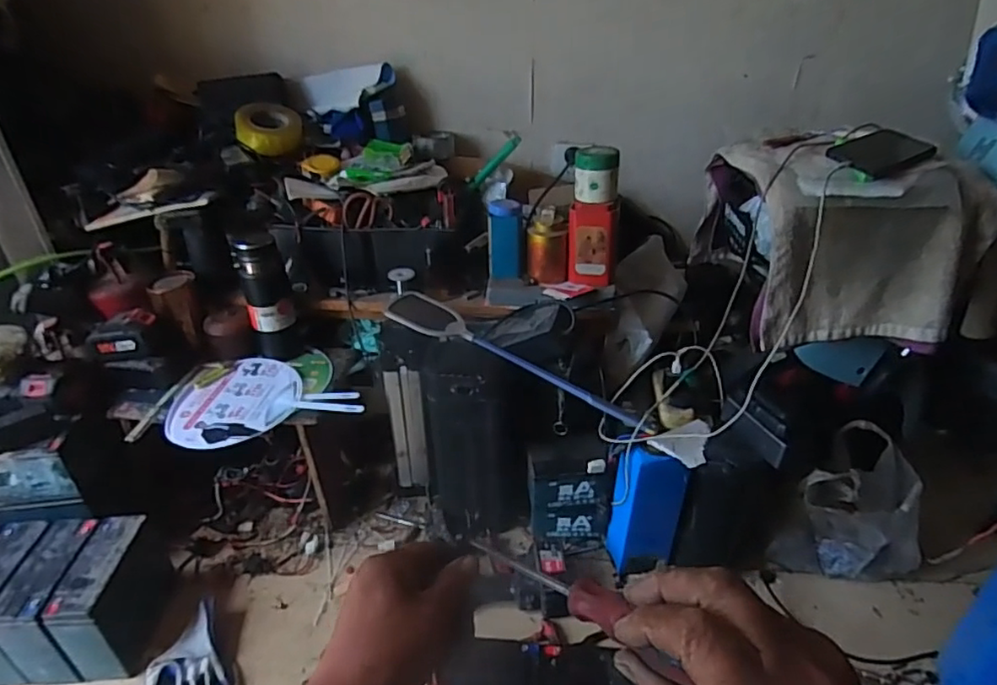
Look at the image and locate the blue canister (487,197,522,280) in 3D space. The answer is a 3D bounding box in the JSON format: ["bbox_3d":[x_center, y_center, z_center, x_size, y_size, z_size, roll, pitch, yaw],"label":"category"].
[{"bbox_3d":[0.013,-0.196,1.110,0.063,0.130,0.073,0,33,1],"label":"blue canister"}]

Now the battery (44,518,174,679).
[{"bbox_3d":[-0.613,0.406,0.951,0.080,0.164,0.186,-2,33,-1],"label":"battery"}]

